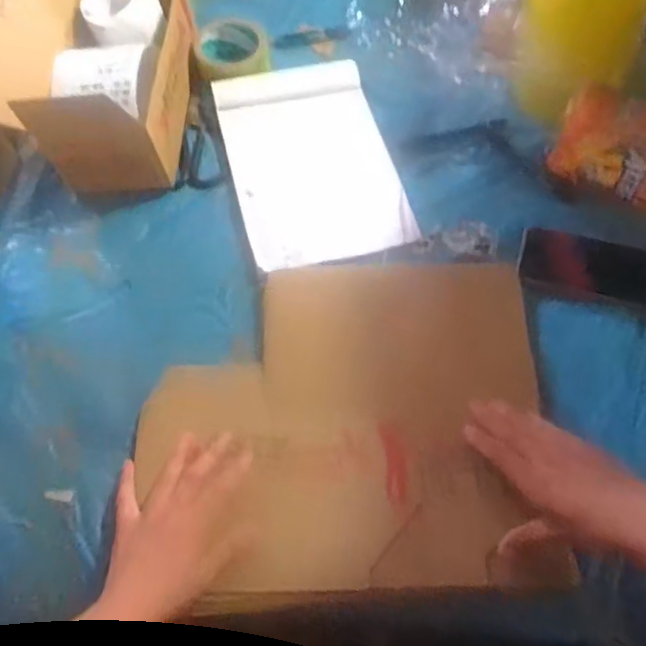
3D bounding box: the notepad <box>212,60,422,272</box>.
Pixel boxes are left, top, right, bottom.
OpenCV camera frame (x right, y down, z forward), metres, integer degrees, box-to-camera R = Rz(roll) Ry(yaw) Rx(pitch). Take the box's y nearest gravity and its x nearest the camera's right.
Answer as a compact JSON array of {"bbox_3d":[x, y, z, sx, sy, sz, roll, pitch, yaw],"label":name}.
[{"bbox_3d":[-0.015,-0.195,0.746,0.183,0.018,0.280,-13,70,-7],"label":"notepad"}]

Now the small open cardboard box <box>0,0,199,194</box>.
[{"bbox_3d":[-0.306,-0.315,0.723,0.267,0.137,0.282,3,64,4],"label":"small open cardboard box"}]

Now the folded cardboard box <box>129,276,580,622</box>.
[{"bbox_3d":[0.019,0.097,0.589,0.379,0.061,0.307,-3,64,1],"label":"folded cardboard box"}]

